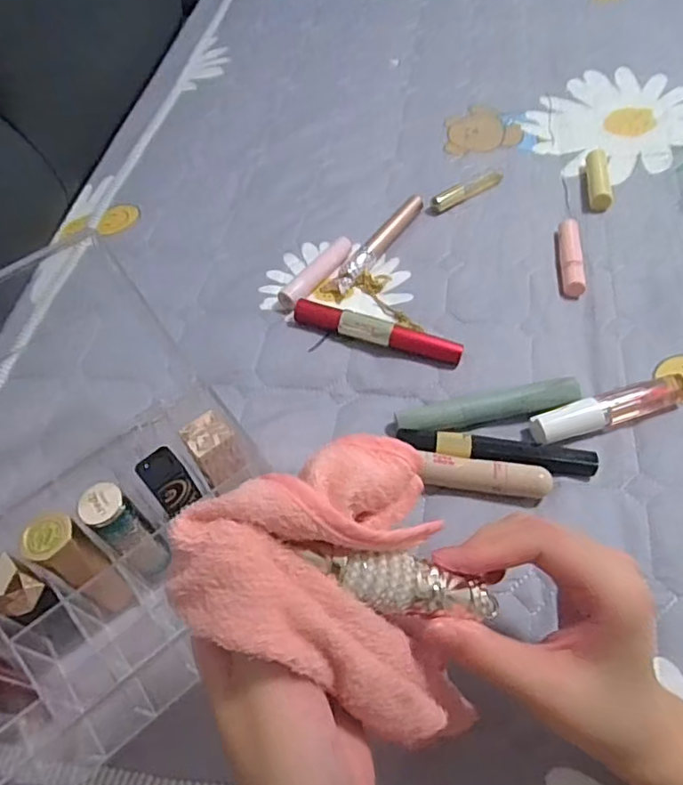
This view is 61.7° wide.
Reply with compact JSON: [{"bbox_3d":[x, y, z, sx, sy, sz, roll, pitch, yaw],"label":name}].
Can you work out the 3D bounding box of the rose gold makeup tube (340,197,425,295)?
[{"bbox_3d":[0.031,-0.128,0.487,0.020,0.011,0.127,27,61,21],"label":"rose gold makeup tube"}]

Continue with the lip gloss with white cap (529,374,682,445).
[{"bbox_3d":[0.181,0.012,0.382,0.108,0.017,0.023,-14,55,-6],"label":"lip gloss with white cap"}]

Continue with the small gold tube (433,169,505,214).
[{"bbox_3d":[0.113,-0.185,0.520,0.079,0.010,0.016,-32,59,-17],"label":"small gold tube"}]

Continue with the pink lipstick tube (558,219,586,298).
[{"bbox_3d":[0.192,-0.114,0.475,0.016,0.011,0.086,6,56,8],"label":"pink lipstick tube"}]

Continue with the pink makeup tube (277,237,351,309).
[{"bbox_3d":[-0.020,-0.099,0.466,0.019,0.014,0.085,24,60,19],"label":"pink makeup tube"}]

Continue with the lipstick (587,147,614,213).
[{"bbox_3d":[0.236,-0.196,0.524,0.020,0.013,0.077,7,56,9],"label":"lipstick"}]

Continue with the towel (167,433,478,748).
[{"bbox_3d":[-0.005,0.076,0.213,0.092,0.085,0.094,-10,55,-3],"label":"towel"}]

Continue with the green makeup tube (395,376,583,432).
[{"bbox_3d":[0.099,0.012,0.385,0.123,0.017,0.019,-11,55,-4],"label":"green makeup tube"}]

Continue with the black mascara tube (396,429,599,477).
[{"bbox_3d":[0.100,0.037,0.368,0.123,0.019,0.017,4,56,6],"label":"black mascara tube"}]

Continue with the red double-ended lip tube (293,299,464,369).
[{"bbox_3d":[0.026,-0.044,0.429,0.129,0.023,0.018,14,57,13],"label":"red double-ended lip tube"}]

